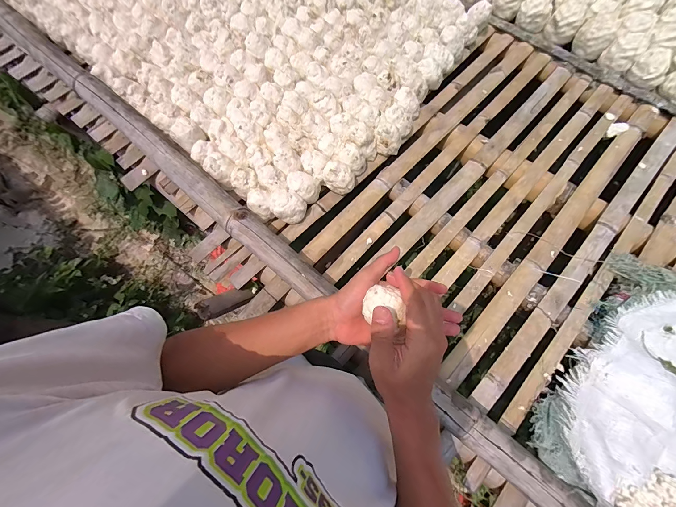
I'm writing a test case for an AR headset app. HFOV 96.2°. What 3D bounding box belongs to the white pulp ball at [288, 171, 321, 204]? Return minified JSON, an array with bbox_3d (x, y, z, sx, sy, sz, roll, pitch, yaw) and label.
[{"bbox_3d":[-0.078,-0.152,0.688,0.071,0.051,0.059,26,76,10],"label":"white pulp ball"}]

